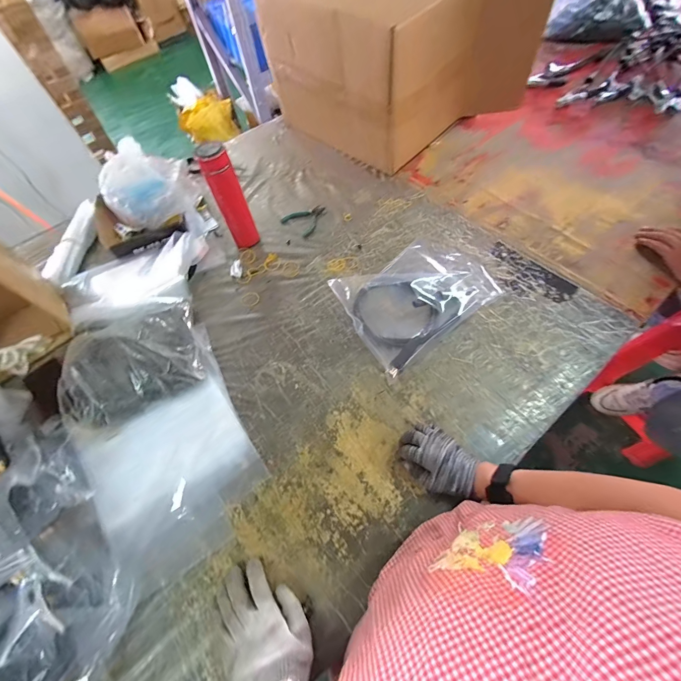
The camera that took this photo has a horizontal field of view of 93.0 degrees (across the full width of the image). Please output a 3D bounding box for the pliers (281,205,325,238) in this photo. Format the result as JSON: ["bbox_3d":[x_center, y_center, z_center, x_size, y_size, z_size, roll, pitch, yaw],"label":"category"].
[{"bbox_3d":[-0.089,-0.331,0.866,0.100,0.009,0.110,38,68,24],"label":"pliers"}]

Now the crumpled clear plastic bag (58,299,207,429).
[{"bbox_3d":[-0.409,0.044,0.631,0.251,0.070,0.201,-24,60,-10],"label":"crumpled clear plastic bag"}]

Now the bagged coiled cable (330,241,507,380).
[{"bbox_3d":[0.151,-0.103,0.677,0.293,0.063,0.229,-31,61,-14],"label":"bagged coiled cable"}]

